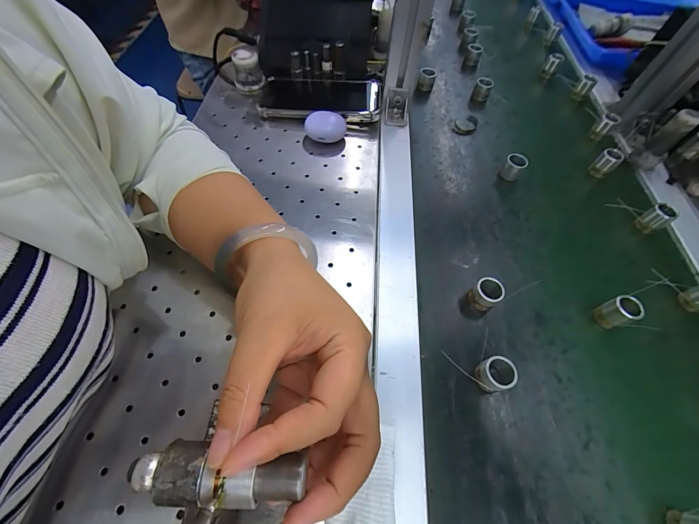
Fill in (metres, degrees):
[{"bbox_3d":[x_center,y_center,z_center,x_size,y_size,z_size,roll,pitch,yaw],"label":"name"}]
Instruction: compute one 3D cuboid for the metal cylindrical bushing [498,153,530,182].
[{"bbox_3d":[0.202,-0.118,0.377,0.023,0.025,0.023,2,60,-3],"label":"metal cylindrical bushing"}]

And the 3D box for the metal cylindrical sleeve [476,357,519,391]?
[{"bbox_3d":[0.119,0.093,0.253,0.030,0.025,0.024,-20,63,-15],"label":"metal cylindrical sleeve"}]

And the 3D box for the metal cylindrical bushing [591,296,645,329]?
[{"bbox_3d":[0.247,0.047,0.284,0.016,0.036,0.021,-11,61,-10],"label":"metal cylindrical bushing"}]

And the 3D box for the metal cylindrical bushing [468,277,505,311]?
[{"bbox_3d":[0.129,0.031,0.291,0.024,0.025,0.024,2,60,-3],"label":"metal cylindrical bushing"}]

